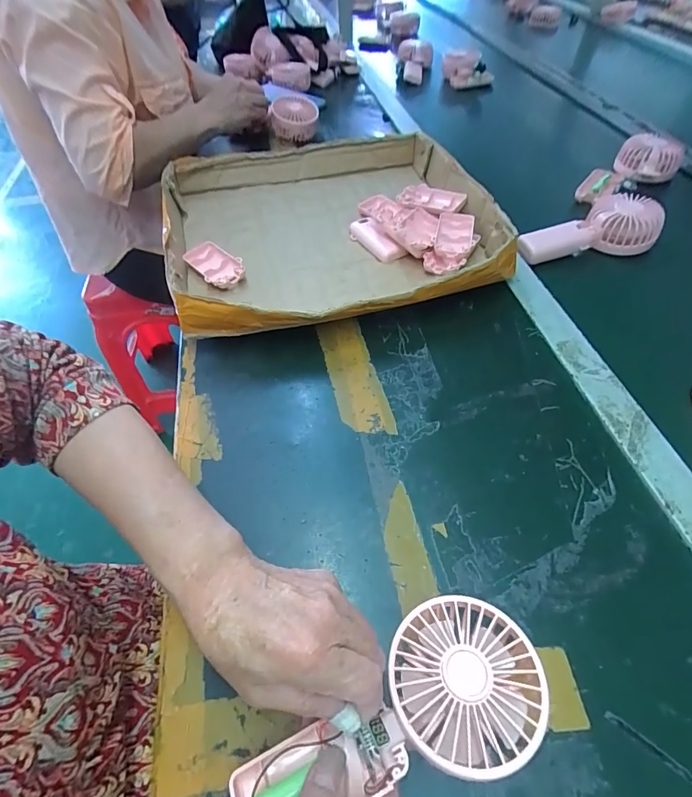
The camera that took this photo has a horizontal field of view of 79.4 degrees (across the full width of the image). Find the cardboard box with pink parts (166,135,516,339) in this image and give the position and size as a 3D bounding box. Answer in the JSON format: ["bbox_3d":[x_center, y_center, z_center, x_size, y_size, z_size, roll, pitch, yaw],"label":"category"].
[{"bbox_3d":[-0.022,-0.237,0.555,0.402,0.066,0.397,-14,53,-8],"label":"cardboard box with pink parts"}]

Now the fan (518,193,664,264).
[{"bbox_3d":[0.310,-0.218,0.533,0.168,0.046,0.080,-17,54,-10],"label":"fan"}]

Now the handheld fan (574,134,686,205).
[{"bbox_3d":[0.425,-0.341,0.626,0.155,0.050,0.088,-38,60,-24],"label":"handheld fan"}]

